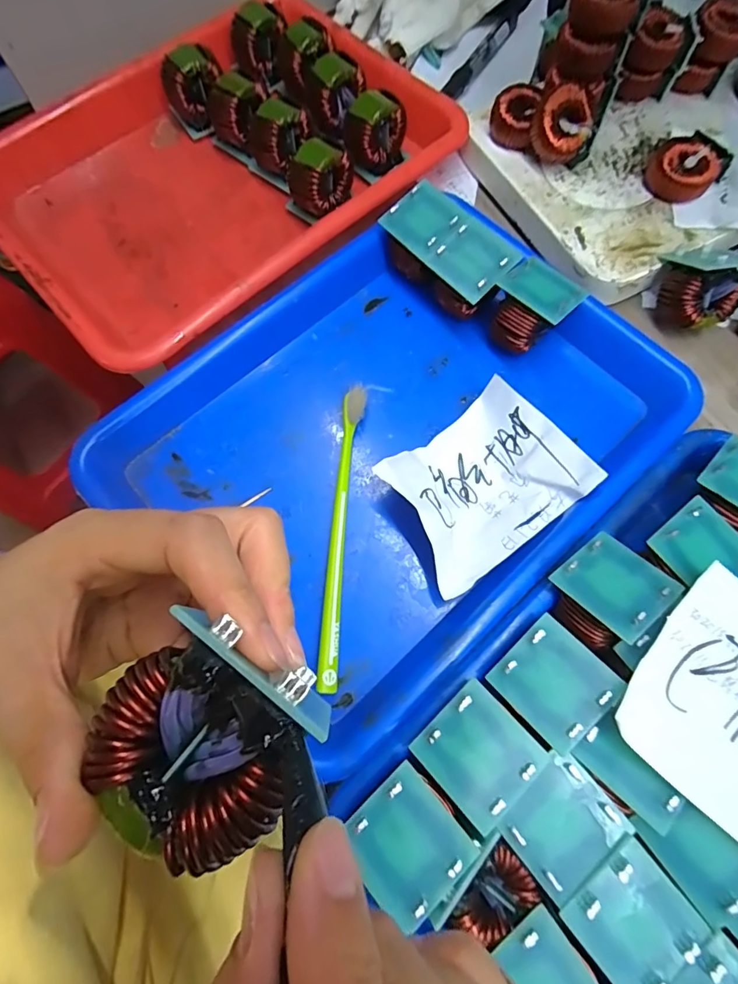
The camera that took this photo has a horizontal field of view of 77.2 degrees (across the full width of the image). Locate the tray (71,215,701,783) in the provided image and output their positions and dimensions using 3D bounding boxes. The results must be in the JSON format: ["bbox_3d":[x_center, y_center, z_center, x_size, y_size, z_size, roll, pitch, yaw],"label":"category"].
[{"bbox_3d":[0.027,-0.049,0.305,0.309,0.036,0.258,-42,76,-11],"label":"tray"}]

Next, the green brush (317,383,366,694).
[{"bbox_3d":[-0.017,0.022,0.287,0.013,0.015,0.186,4,72,3],"label":"green brush"}]

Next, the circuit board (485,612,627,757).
[{"bbox_3d":[0.088,0.090,0.219,0.044,0.004,0.046,-46,66,1],"label":"circuit board"}]

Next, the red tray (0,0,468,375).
[{"bbox_3d":[-0.118,-0.258,0.366,0.336,0.041,0.258,-39,75,-11],"label":"red tray"}]

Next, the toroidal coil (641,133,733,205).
[{"bbox_3d":[0.229,-0.235,0.338,0.044,0.022,0.046,0,72,1],"label":"toroidal coil"}]

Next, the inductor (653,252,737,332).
[{"bbox_3d":[0.225,-0.144,0.322,0.041,0.058,0.057,-12,47,-7],"label":"inductor"}]

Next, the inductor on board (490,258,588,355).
[{"bbox_3d":[0.110,-0.123,0.317,0.048,0.046,0.050,39,77,12],"label":"inductor on board"}]

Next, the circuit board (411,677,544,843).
[{"bbox_3d":[0.050,0.118,0.209,0.044,0.005,0.045,-43,67,-8],"label":"circuit board"}]

